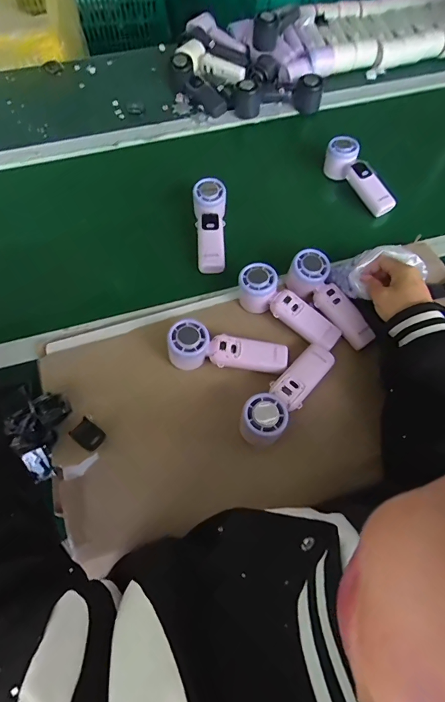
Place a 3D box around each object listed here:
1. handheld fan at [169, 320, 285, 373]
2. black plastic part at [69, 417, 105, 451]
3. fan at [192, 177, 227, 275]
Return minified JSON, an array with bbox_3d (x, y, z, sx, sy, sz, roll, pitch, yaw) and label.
[{"bbox_3d":[0.008,-0.004,0.531,0.166,0.049,0.055,3,64,-1],"label":"handheld fan"},{"bbox_3d":[-0.176,0.110,0.503,0.039,0.010,0.030,34,67,13],"label":"black plastic part"},{"bbox_3d":[-0.021,-0.209,0.637,0.054,0.047,0.164,-1,64,-3],"label":"fan"}]

